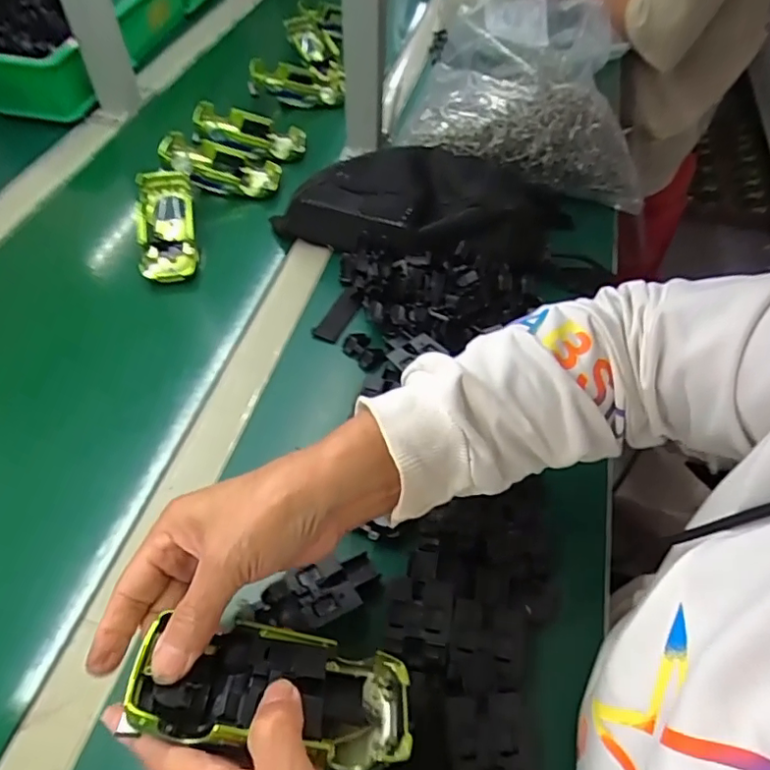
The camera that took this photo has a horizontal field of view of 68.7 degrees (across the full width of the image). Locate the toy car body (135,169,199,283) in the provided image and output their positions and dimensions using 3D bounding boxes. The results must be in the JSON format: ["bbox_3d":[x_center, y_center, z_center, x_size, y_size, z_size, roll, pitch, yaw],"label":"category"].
[{"bbox_3d":[-0.231,-0.171,0.595,0.055,0.040,0.133,-9,53,-8],"label":"toy car body"}]

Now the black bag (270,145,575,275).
[{"bbox_3d":[0.043,-0.199,0.606,0.306,0.068,0.165,11,53,7],"label":"black bag"}]

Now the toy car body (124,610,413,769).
[{"bbox_3d":[-0.052,0.148,0.272,0.131,0.031,0.055,16,51,-15],"label":"toy car body"}]

